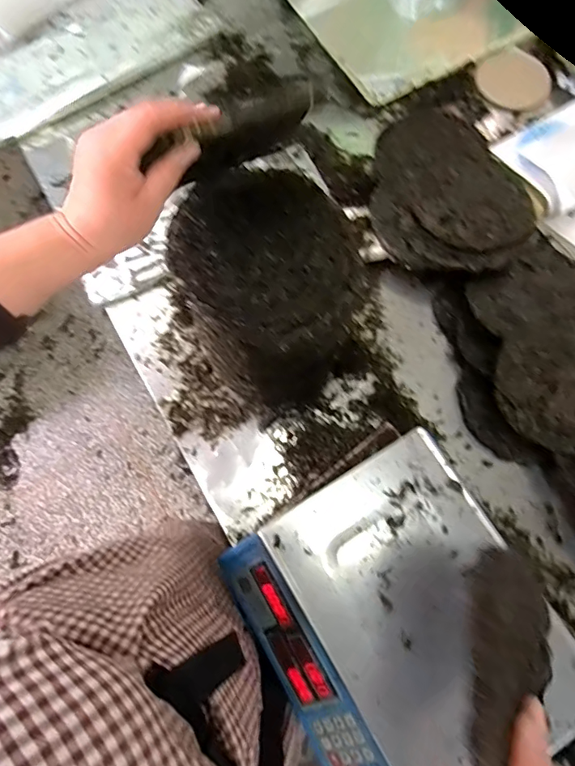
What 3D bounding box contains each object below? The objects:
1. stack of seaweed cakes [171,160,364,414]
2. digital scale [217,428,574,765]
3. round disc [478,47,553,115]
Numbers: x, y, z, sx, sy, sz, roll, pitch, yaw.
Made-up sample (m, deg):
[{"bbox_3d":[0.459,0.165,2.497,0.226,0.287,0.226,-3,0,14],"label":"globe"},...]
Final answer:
[{"bbox_3d":[-0.022,-0.103,0.664,0.187,0.311,0.199,-23,73,-6],"label":"stack of seaweed cakes"},{"bbox_3d":[0.119,0.276,0.556,0.296,0.097,0.331,-31,75,-8],"label":"digital scale"},{"bbox_3d":[0.447,-0.595,0.951,0.141,0.011,0.135,0,73,1],"label":"round disc"}]

